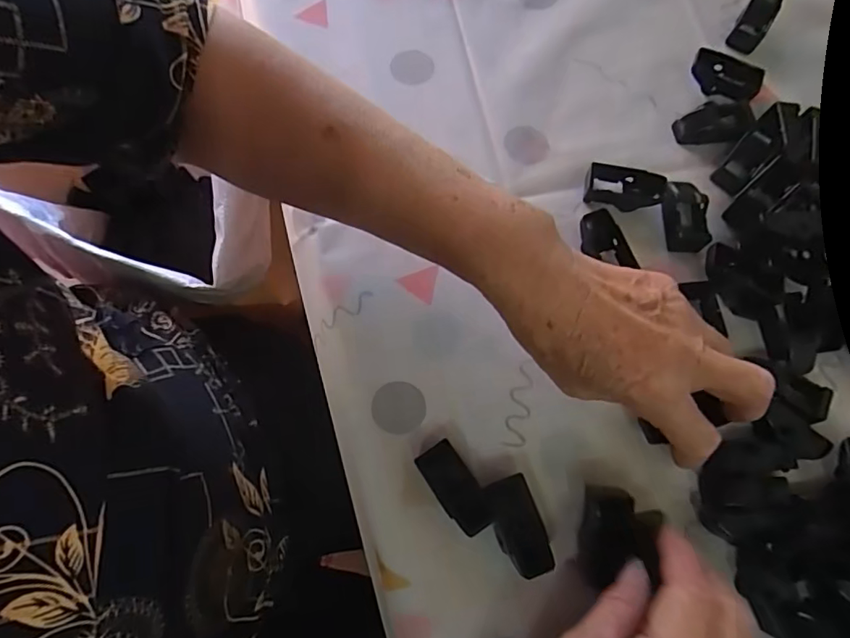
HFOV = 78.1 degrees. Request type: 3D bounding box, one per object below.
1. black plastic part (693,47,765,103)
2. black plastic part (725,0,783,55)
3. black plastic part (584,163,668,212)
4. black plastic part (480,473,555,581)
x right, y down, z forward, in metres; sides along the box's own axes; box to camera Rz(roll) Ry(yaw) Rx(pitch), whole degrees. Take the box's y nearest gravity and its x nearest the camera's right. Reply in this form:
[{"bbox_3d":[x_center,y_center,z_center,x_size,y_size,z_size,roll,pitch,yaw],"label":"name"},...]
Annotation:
[{"bbox_3d":[0.220,-0.179,0.382,0.050,0.014,0.030,25,72,7],"label":"black plastic part"},{"bbox_3d":[0.252,-0.229,0.397,0.022,0.015,0.052,30,89,9],"label":"black plastic part"},{"bbox_3d":[0.134,-0.087,0.352,0.050,0.014,0.024,11,71,2],"label":"black plastic part"},{"bbox_3d":[0.050,0.113,0.285,0.024,0.019,0.049,-18,72,-8],"label":"black plastic part"}]

